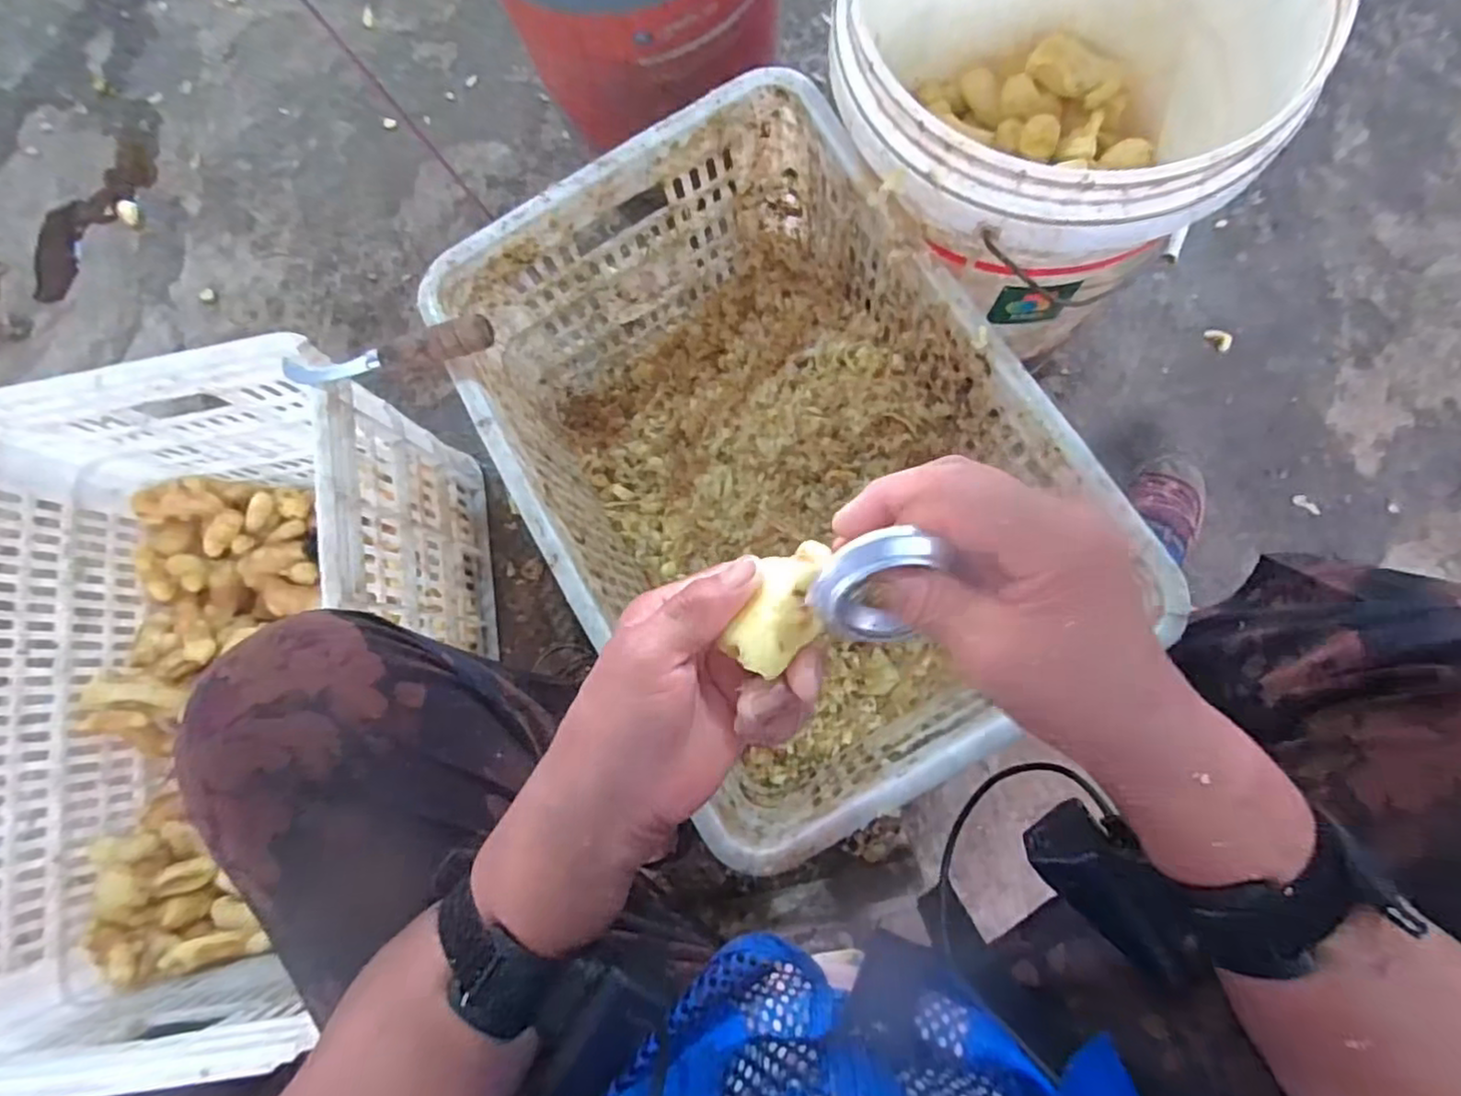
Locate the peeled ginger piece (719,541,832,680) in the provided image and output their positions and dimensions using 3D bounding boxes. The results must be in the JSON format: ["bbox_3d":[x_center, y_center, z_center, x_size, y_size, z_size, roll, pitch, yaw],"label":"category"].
[{"bbox_3d":[0.025,0.025,0.287,0.032,0.018,0.061,26,79,7],"label":"peeled ginger piece"}]

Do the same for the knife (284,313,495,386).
[{"bbox_3d":[-0.270,-0.150,0.516,0.185,0.027,0.026,-7,82,16],"label":"knife"}]

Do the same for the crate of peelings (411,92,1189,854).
[{"bbox_3d":[0.024,-0.076,0.627,0.365,0.304,0.496,-31,79,-2],"label":"crate of peelings"}]

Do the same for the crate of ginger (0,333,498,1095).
[{"bbox_3d":[-0.452,0.126,0.626,0.355,0.307,0.524,-10,79,3],"label":"crate of ginger"}]

